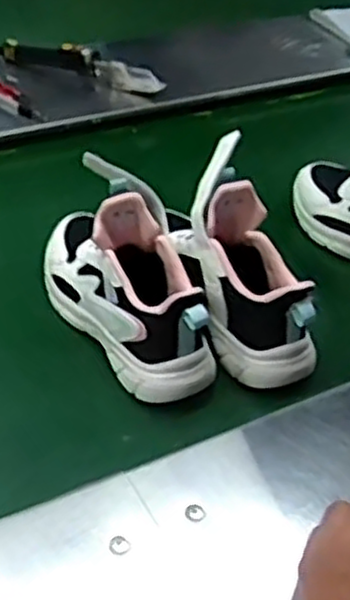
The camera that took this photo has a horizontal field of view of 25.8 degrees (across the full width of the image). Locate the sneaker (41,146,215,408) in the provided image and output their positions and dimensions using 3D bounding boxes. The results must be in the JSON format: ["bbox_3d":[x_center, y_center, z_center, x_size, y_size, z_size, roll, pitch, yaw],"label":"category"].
[{"bbox_3d":[-0.053,-0.035,0.720,0.096,0.153,0.258,-17,44,-23],"label":"sneaker"}]

